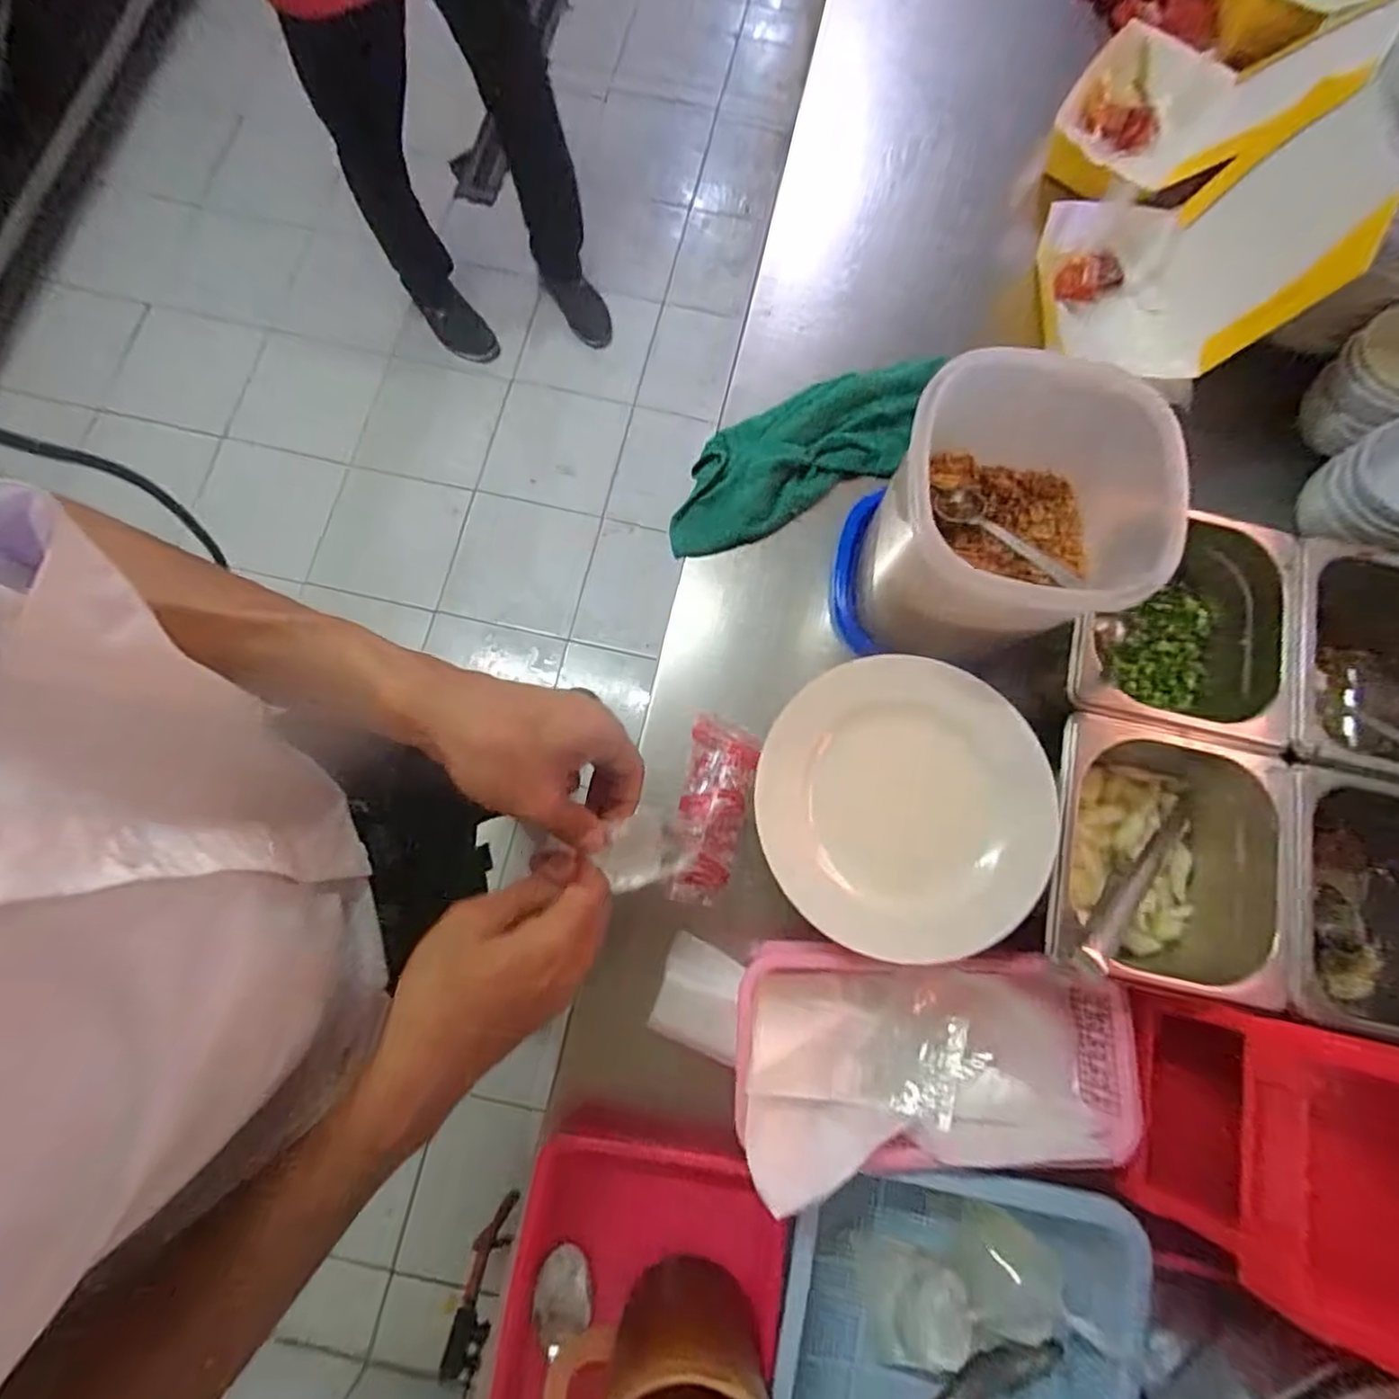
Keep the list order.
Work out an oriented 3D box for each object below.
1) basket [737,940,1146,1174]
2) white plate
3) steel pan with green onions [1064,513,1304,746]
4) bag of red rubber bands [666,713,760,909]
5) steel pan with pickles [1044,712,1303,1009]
[{"bbox_3d":[0.164,0.243,0.456,0.274,0.079,0.127,4,77,-1],"label":"basket"},{"bbox_3d":[0.136,0.069,0.448,0.184,0.030,0.191,0,77,-2],"label":"white plate"},{"bbox_3d":[0.364,-0.050,0.520,0.163,0.089,0.171,16,77,2],"label":"steel pan with green onions"},{"bbox_3d":[0.011,0.085,0.525,0.053,0.025,0.144,12,77,1],"label":"bag of red rubber bands"},{"bbox_3d":[0.335,0.117,0.485,0.174,0.080,0.172,15,77,2],"label":"steel pan with pickles"}]

